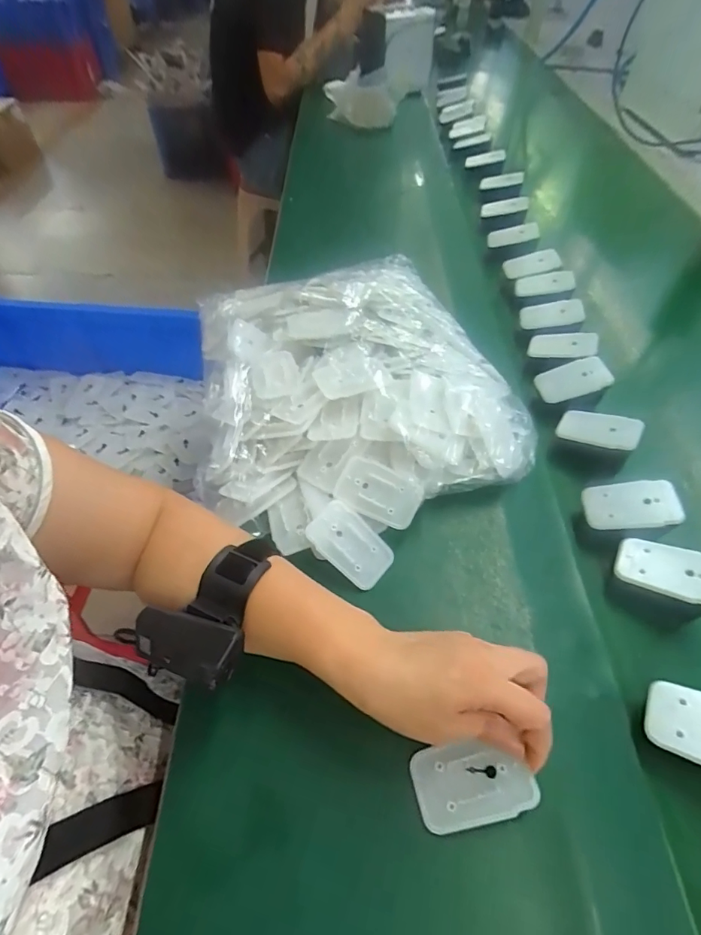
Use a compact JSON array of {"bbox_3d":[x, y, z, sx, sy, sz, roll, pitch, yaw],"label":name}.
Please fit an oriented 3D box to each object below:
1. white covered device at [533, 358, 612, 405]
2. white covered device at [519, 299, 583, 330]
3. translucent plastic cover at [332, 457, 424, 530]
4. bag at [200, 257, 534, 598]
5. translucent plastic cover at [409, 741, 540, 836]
[{"bbox_3d":[0.234,-0.091,0.497,0.069,0.035,0.016,-16,6,32],"label":"white covered device"},{"bbox_3d":[0.239,-0.182,0.564,0.070,0.028,0.009,1,6,28],"label":"white covered device"},{"bbox_3d":[0.023,0.021,0.389,0.067,0.004,0.043,27,80,13],"label":"translucent plastic cover"},{"bbox_3d":[-0.009,-0.081,0.469,0.290,0.073,0.365,-16,54,-13],"label":"bag"},{"bbox_3d":[0.073,0.189,0.283,0.068,0.004,0.043,-18,60,3],"label":"translucent plastic cover"}]

